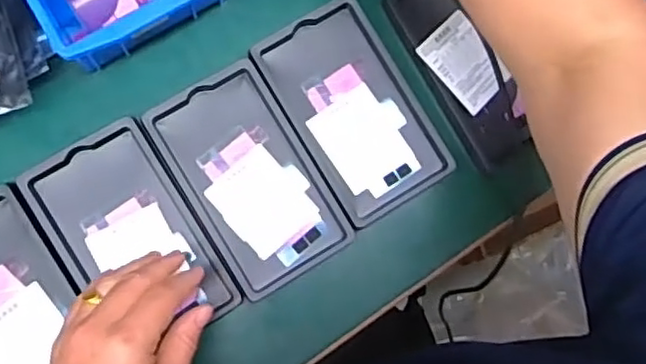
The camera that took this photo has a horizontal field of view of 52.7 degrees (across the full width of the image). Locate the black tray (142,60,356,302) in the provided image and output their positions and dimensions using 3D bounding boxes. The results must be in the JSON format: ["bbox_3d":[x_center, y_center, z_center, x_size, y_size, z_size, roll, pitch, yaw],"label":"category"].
[{"bbox_3d":[-0.053,-0.002,0.488,0.094,0.011,0.159,-30,91,-8],"label":"black tray"}]

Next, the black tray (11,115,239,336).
[{"bbox_3d":[-0.137,0.041,0.469,0.093,0.016,0.152,-31,91,-8],"label":"black tray"}]

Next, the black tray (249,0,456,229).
[{"bbox_3d":[0.023,-0.055,0.504,0.093,0.013,0.159,-31,91,-8],"label":"black tray"}]

